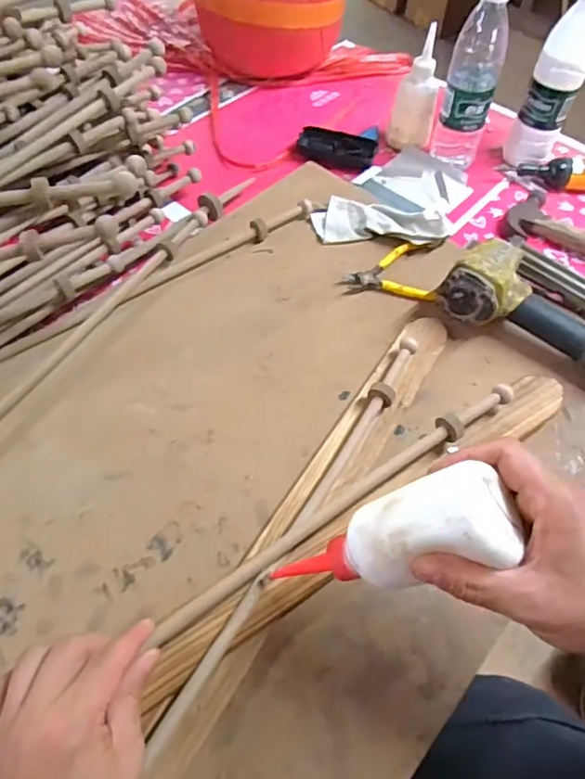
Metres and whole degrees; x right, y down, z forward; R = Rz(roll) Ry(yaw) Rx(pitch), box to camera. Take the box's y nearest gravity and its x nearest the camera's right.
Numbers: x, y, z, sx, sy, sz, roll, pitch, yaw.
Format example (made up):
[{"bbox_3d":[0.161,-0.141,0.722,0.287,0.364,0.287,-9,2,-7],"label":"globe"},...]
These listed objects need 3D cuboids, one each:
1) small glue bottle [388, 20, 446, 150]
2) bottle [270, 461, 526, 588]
[{"bbox_3d":[0.174,-0.406,0.774,0.062,0.128,0.044,10,54,3],"label":"small glue bottle"},{"bbox_3d":[0.057,0.096,0.353,0.151,0.040,0.055,-28,50,30],"label":"bottle"}]

